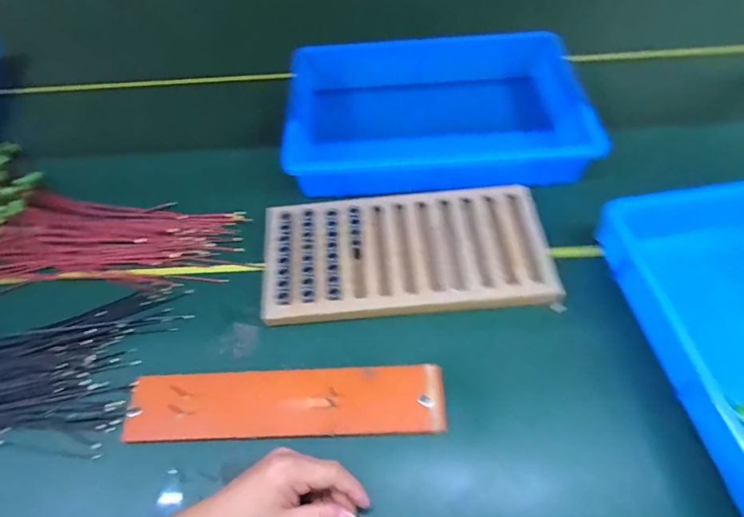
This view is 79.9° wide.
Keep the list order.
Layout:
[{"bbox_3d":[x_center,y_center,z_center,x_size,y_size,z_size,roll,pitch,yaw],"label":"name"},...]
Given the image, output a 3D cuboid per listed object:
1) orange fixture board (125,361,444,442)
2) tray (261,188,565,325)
[{"bbox_3d":[-0.093,0.159,0.490,0.339,0.013,0.071,-2,68,-1],"label":"orange fixture board"},{"bbox_3d":[0.046,-0.007,0.587,0.367,0.031,0.177,-5,57,0],"label":"tray"}]

